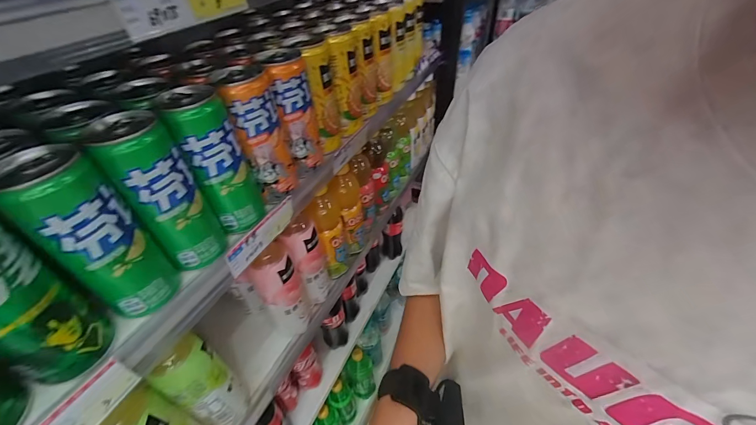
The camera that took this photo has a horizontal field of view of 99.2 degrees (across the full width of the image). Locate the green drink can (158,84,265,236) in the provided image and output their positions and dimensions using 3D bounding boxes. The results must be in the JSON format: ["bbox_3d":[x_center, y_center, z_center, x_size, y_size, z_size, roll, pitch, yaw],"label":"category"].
[{"bbox_3d":[-0.159,-0.049,0.326,0.048,0.139,0.053,-23,46,-19],"label":"green drink can"}]

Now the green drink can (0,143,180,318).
[{"bbox_3d":[-0.218,0.021,0.253,0.054,0.136,0.055,27,51,29],"label":"green drink can"}]

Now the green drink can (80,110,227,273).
[{"bbox_3d":[-0.188,-0.014,0.288,0.052,0.136,0.051,-32,50,-27],"label":"green drink can"}]

